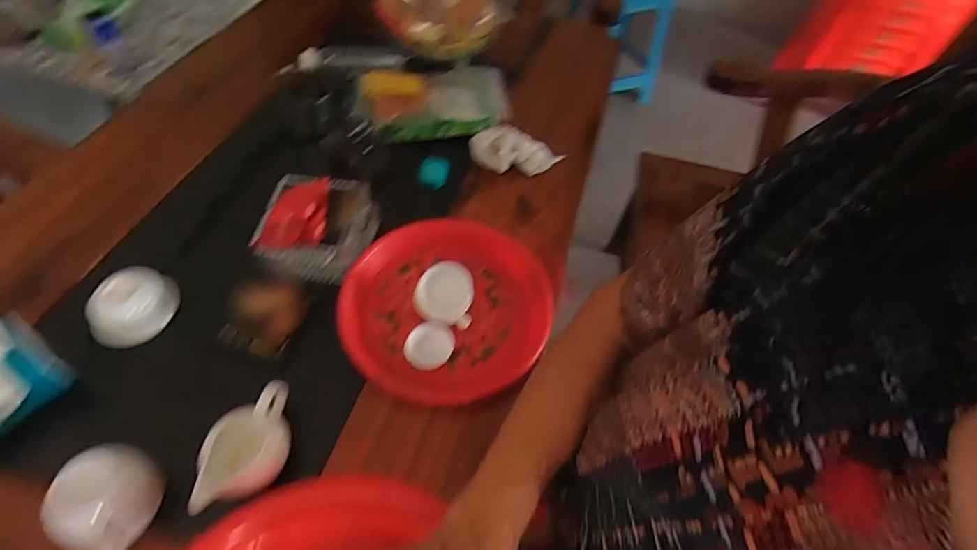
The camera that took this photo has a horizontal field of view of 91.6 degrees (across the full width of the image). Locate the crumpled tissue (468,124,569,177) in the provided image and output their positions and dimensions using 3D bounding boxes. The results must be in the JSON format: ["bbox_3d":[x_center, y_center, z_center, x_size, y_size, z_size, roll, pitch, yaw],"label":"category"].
[{"bbox_3d":[0.045,-0.194,0.752,0.147,0.055,0.061,8,55,0],"label":"crumpled tissue"}]

